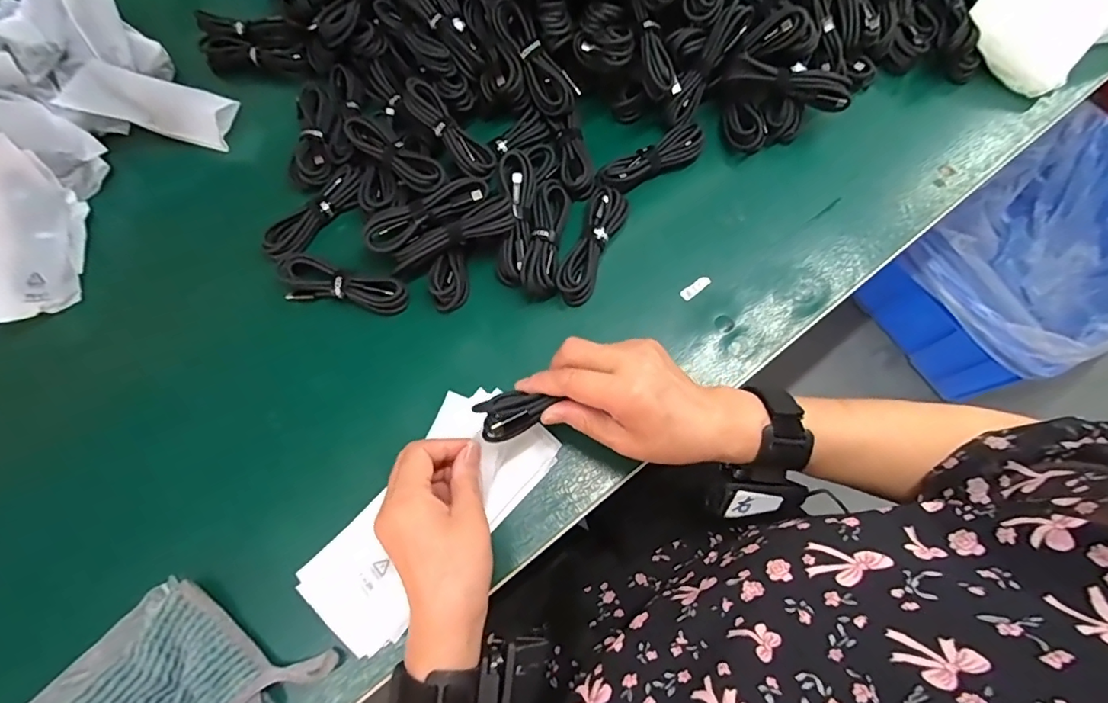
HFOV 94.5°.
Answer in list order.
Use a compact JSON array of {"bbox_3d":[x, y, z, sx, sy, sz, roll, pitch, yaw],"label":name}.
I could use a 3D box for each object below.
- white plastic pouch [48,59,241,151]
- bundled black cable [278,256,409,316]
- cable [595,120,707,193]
[{"bbox_3d":[-0.385,-0.235,0.488,0.145,0.033,0.054,10,72,1],"label":"white plastic pouch"},{"bbox_3d":[-0.181,-0.054,0.441,0.107,0.021,0.031,13,71,5],"label":"bundled black cable"},{"bbox_3d":[0.091,-0.178,0.473,0.110,0.019,0.029,-28,73,-9],"label":"cable"}]

